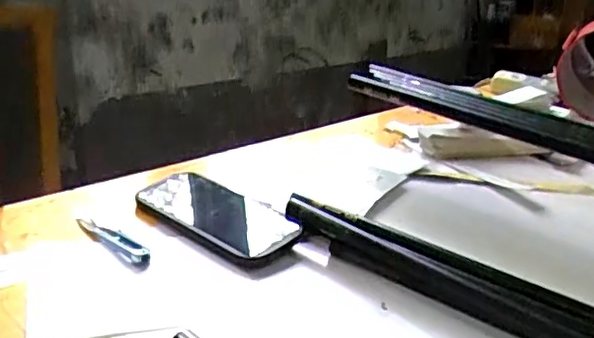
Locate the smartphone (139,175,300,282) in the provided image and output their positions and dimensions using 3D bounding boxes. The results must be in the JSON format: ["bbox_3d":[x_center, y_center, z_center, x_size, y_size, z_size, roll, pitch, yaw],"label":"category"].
[{"bbox_3d":[-0.071,0.049,0.578,0.169,0.016,0.088,29,39,34],"label":"smartphone"}]

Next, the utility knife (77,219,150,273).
[{"bbox_3d":[-0.161,0.062,0.524,0.102,0.008,0.021,24,28,35],"label":"utility knife"}]

